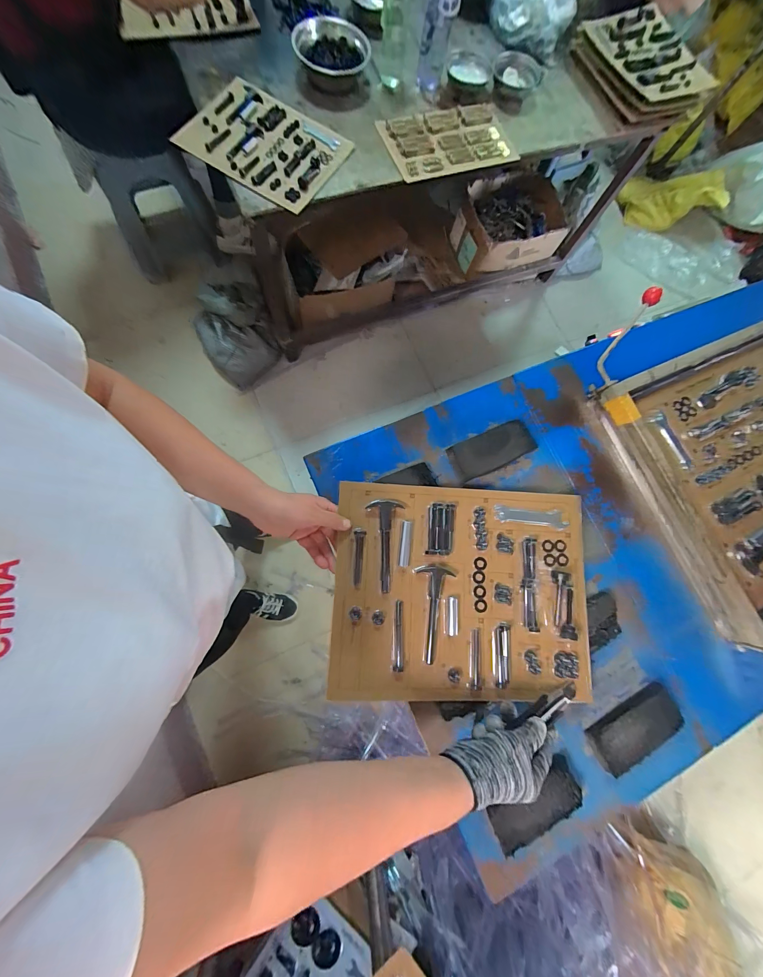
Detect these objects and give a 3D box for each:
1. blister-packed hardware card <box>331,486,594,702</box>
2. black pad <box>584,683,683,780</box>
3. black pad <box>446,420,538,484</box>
[{"bbox_3d":[0.126,0.152,0.494,0.386,0.018,0.305,3,79,-5],"label":"blister-packed hardware card"},{"bbox_3d":[0.380,0.357,0.488,0.140,0.034,0.063,-30,85,-9],"label":"black pad"},{"bbox_3d":[0.189,-0.067,0.549,0.144,0.027,0.062,-22,83,-8],"label":"black pad"}]

